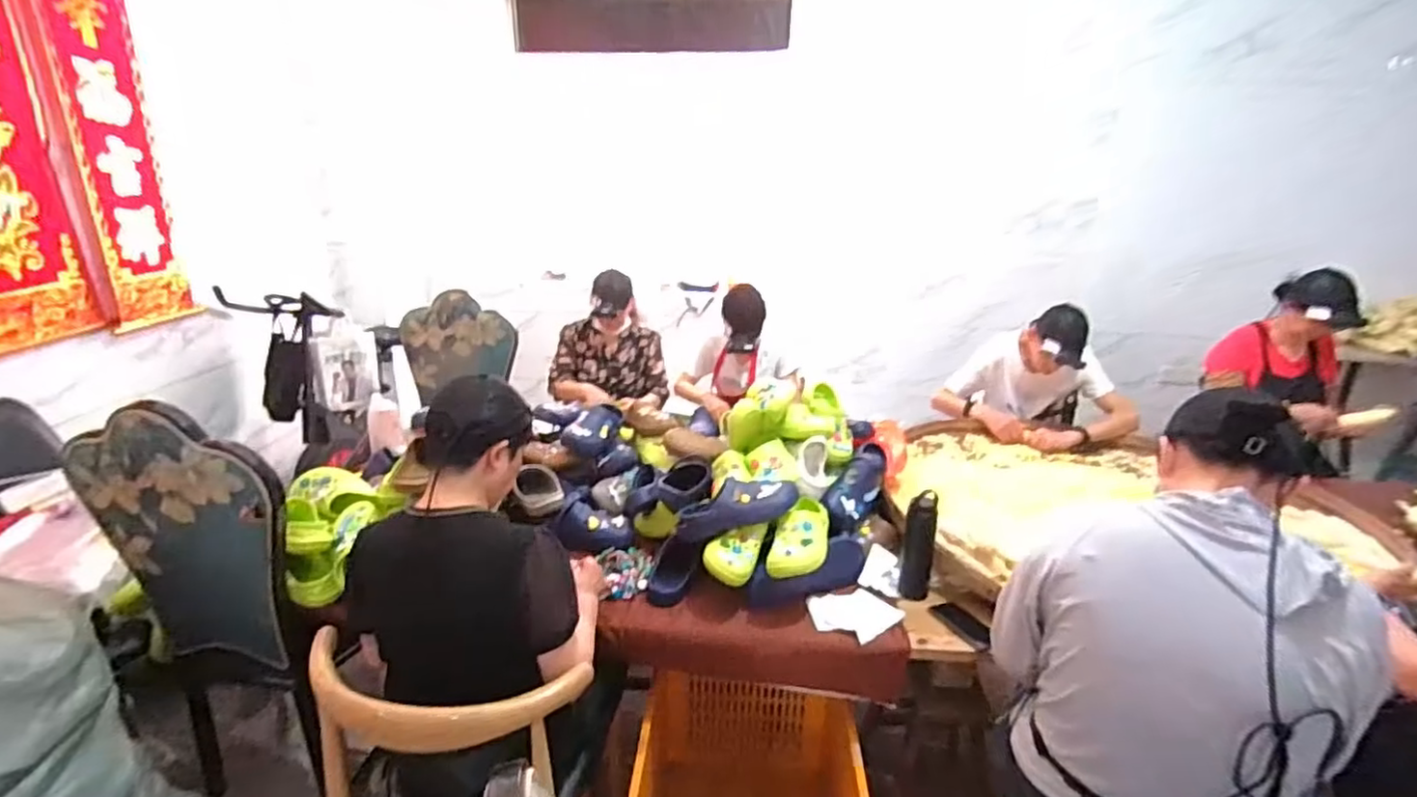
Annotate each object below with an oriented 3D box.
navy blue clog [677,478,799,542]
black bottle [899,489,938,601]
[{"bbox_3d":[0.067,0.252,1.543,0.297,0.093,0.090,-17,21,-5],"label":"navy blue clog"},{"bbox_3d":[0.509,0.356,1.561,0.073,0.263,0.065,7,20,19],"label":"black bottle"}]

